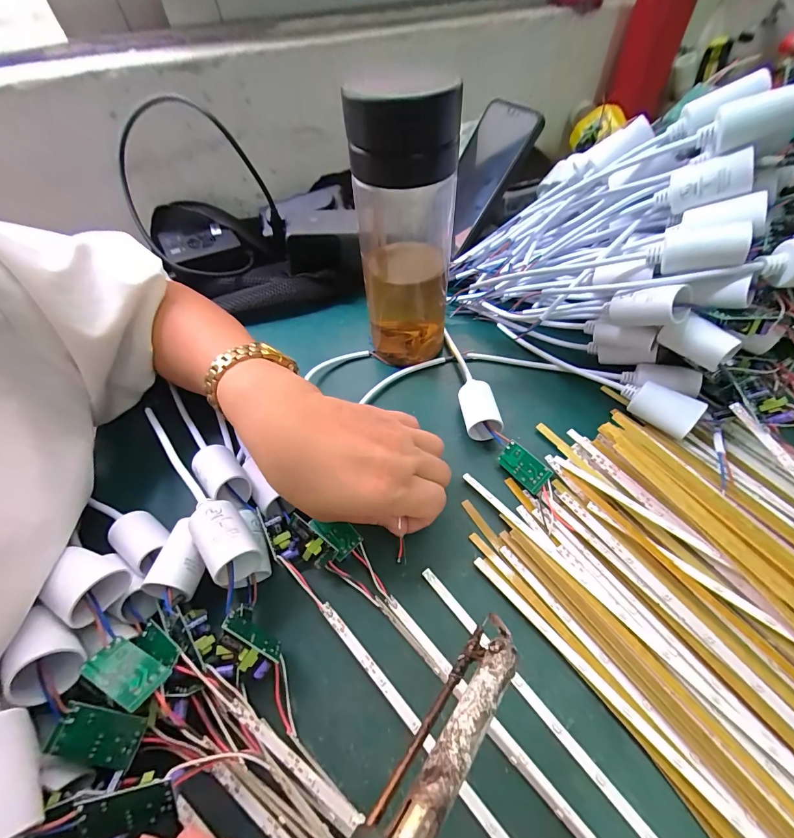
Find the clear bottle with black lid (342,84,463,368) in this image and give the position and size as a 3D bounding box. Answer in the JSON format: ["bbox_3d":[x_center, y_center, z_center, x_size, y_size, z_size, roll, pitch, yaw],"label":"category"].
[{"bbox_3d":[0.008,-0.132,0.290,0.070,0.202,0.085,2,52,6],"label":"clear bottle with black lid"}]

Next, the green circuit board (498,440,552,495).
[{"bbox_3d":[0.093,0.035,0.267,0.038,0.004,0.021,44,108,36],"label":"green circuit board"}]

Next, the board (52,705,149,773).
[{"bbox_3d":[-0.143,0.154,0.175,0.036,0.006,0.021,20,65,-8],"label":"board"}]

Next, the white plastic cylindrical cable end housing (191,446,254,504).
[{"bbox_3d":[-0.123,0.038,0.255,0.025,0.023,0.047,-39,61,-23],"label":"white plastic cylindrical cable end housing"}]

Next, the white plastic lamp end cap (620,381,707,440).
[{"bbox_3d":[0.206,-0.010,0.285,0.026,0.025,0.053,-39,61,-23],"label":"white plastic lamp end cap"}]

